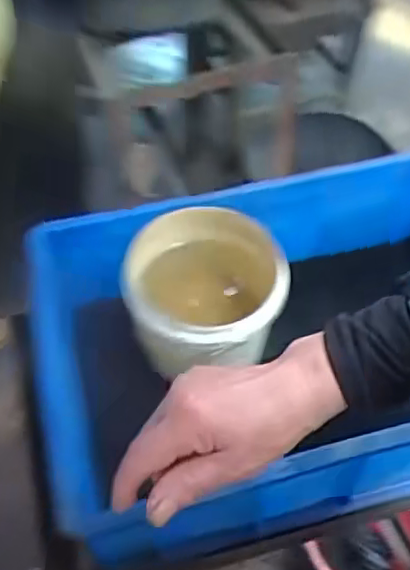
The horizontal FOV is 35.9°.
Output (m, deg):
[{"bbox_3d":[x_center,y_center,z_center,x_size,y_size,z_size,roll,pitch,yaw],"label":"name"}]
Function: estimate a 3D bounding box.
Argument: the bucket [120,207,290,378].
[{"bbox_3d":[0.001,0.018,0.680,0.152,0.127,0.158,0,49,0],"label":"bucket"}]

